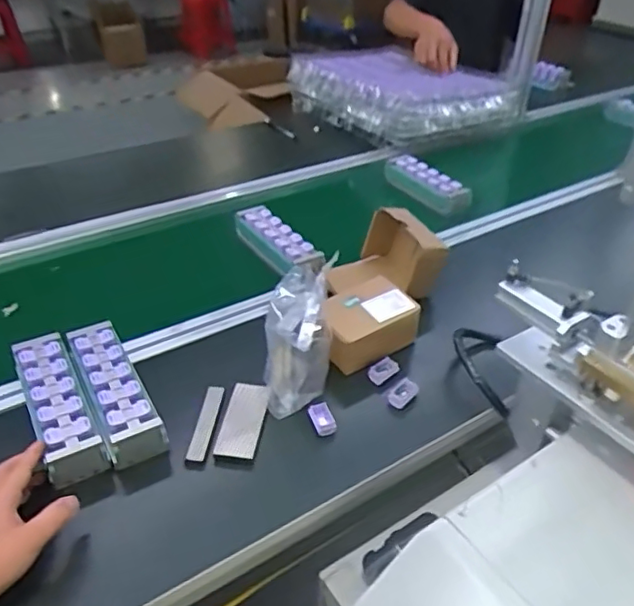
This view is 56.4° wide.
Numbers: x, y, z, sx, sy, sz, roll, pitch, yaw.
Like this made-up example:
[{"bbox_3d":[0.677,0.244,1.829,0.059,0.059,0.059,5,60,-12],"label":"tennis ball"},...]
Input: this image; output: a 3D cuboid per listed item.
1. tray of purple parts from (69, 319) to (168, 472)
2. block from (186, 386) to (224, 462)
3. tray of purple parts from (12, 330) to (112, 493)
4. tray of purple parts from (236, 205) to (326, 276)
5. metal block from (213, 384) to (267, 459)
[{"bbox_3d":[-0.229,0.098,0.667,0.058,0.054,0.186,-18,40,-25],"label":"tray of purple parts"},{"bbox_3d":[-0.124,0.134,0.656,0.019,0.014,0.100,5,36,5],"label":"block"},{"bbox_3d":[-0.279,0.104,0.633,0.054,0.038,0.185,-19,50,-26],"label":"tray of purple parts"},{"bbox_3d":[-0.062,-0.102,0.961,0.067,0.041,0.183,-21,42,-27],"label":"tray of purple parts"},{"bbox_3d":[-0.084,0.133,0.667,0.043,0.017,0.099,5,36,4],"label":"metal block"}]

